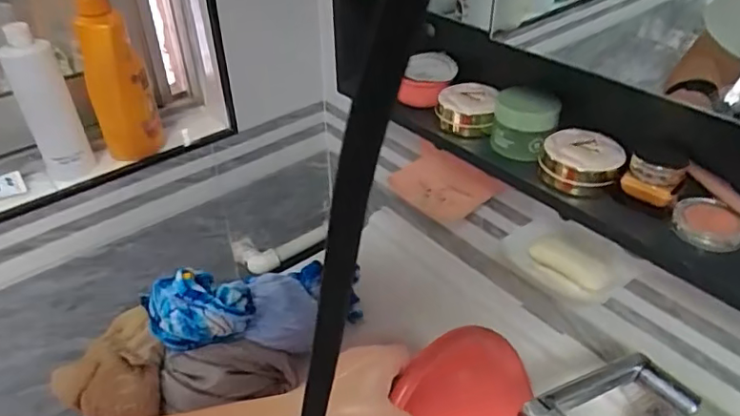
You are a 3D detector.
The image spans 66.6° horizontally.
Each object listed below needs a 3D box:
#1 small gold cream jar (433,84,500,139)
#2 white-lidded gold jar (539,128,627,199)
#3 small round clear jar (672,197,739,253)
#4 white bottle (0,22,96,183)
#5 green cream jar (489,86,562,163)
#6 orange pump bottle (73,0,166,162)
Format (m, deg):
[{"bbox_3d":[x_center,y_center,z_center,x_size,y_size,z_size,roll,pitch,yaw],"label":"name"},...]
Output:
[{"bbox_3d":[0.106,-0.110,0.624,0.063,0.037,0.069,6,38,9],"label":"small gold cream jar"},{"bbox_3d":[0.198,-0.043,0.531,0.071,0.037,0.067,-1,37,0],"label":"white-lidded gold jar"},{"bbox_3d":[0.285,0.013,0.471,0.054,0.017,0.049,28,46,32],"label":"small round clear jar"},{"bbox_3d":[-0.433,-0.139,0.751,0.061,0.197,0.072,-22,42,-26],"label":"white bottle"},{"bbox_3d":[0.156,-0.085,0.569,0.061,0.056,0.053,10,38,13],"label":"green cream jar"},{"bbox_3d":[-0.355,-0.201,0.772,0.079,0.264,0.081,-19,41,-22],"label":"orange pump bottle"}]

